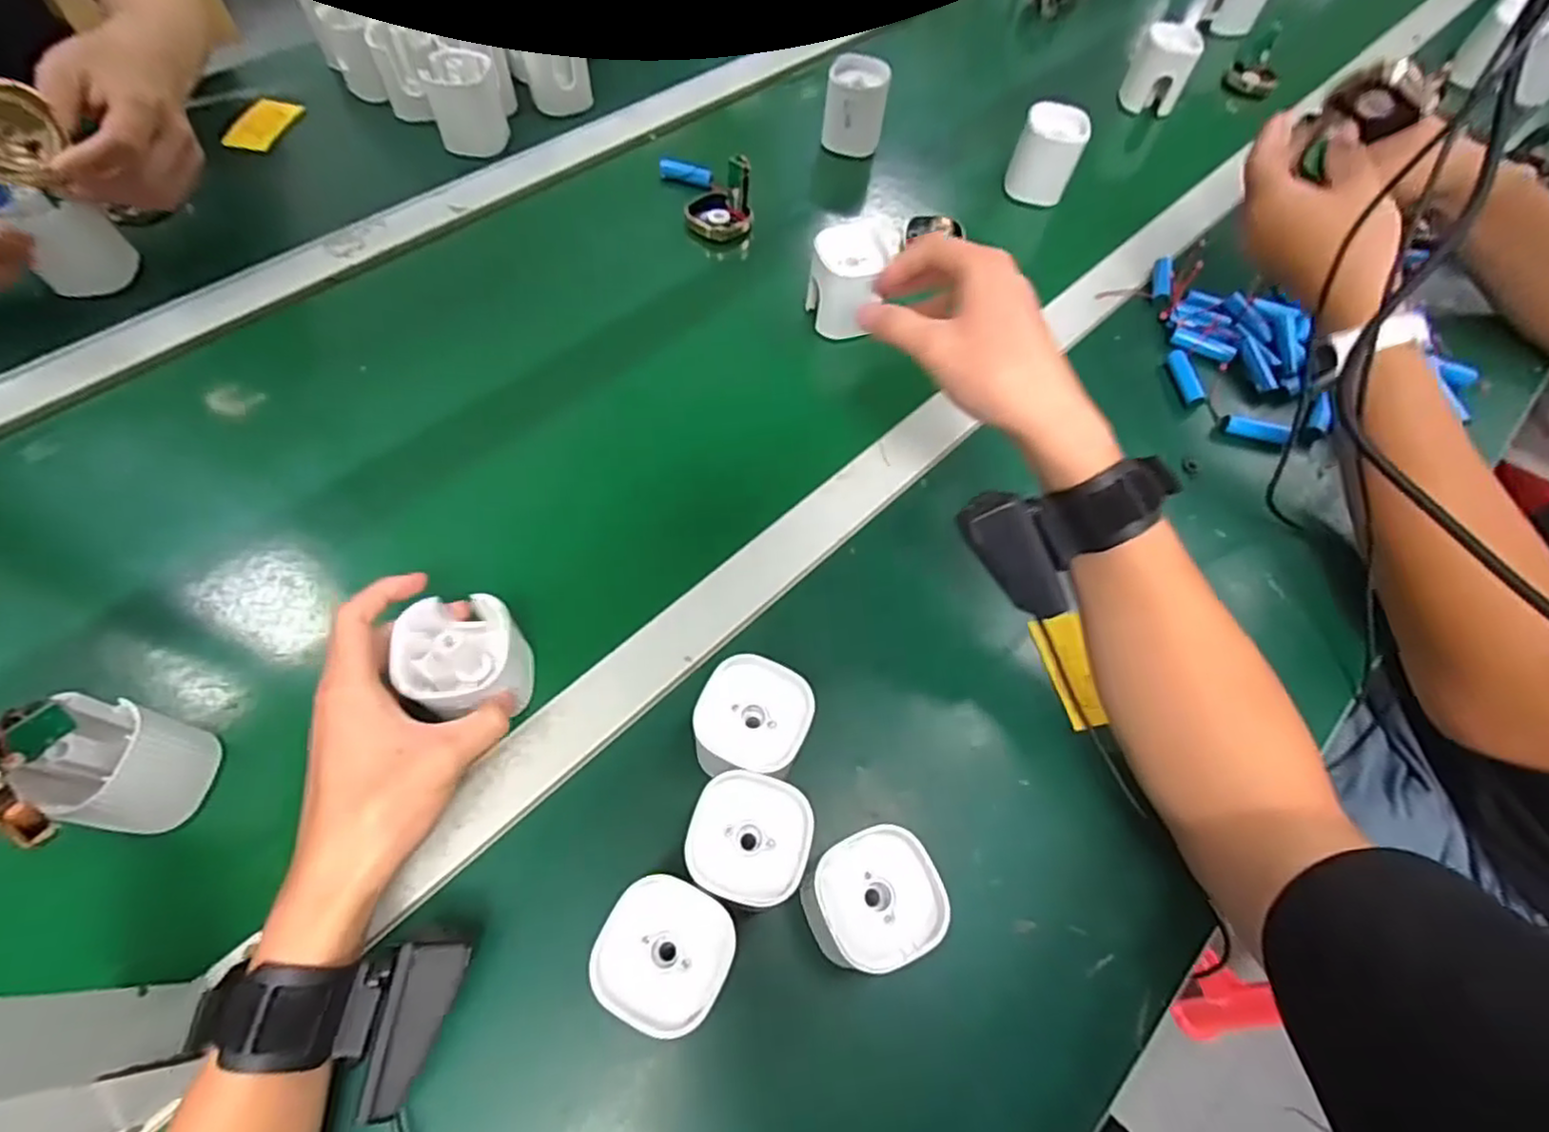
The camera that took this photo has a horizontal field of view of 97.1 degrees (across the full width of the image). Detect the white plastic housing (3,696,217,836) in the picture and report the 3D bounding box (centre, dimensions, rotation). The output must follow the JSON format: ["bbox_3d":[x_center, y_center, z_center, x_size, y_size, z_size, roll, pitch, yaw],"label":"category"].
[{"bbox_3d":[-0.313,0.101,0.337,0.041,0.076,0.052,14,60,7],"label":"white plastic housing"}]

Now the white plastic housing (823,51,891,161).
[{"bbox_3d":[0.078,-0.445,0.663,0.058,0.063,0.054,6,59,2],"label":"white plastic housing"}]

